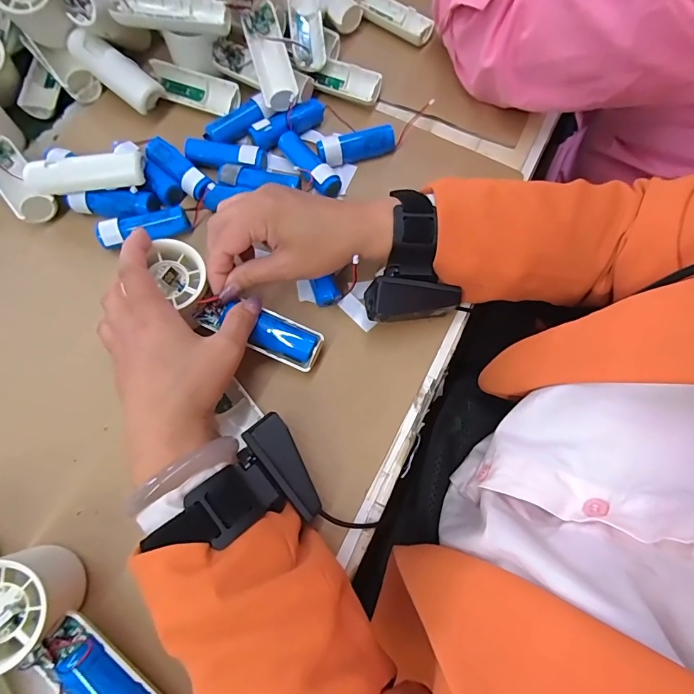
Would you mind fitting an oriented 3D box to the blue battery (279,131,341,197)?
[{"bbox_3d":[-0.035,-0.167,0.377,0.020,0.021,0.074,-39,76,-13],"label":"blue battery"}]

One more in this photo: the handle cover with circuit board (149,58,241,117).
[{"bbox_3d":[-0.151,-0.252,0.403,0.091,0.019,0.033,21,72,6],"label":"handle cover with circuit board"}]

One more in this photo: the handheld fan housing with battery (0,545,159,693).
[{"bbox_3d":[-0.157,0.177,0.242,0.141,0.056,0.057,29,73,8],"label":"handheld fan housing with battery"}]

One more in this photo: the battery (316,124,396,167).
[{"bbox_3d":[0.008,-0.186,0.384,0.073,0.023,0.021,-17,72,-7],"label":"battery"}]

